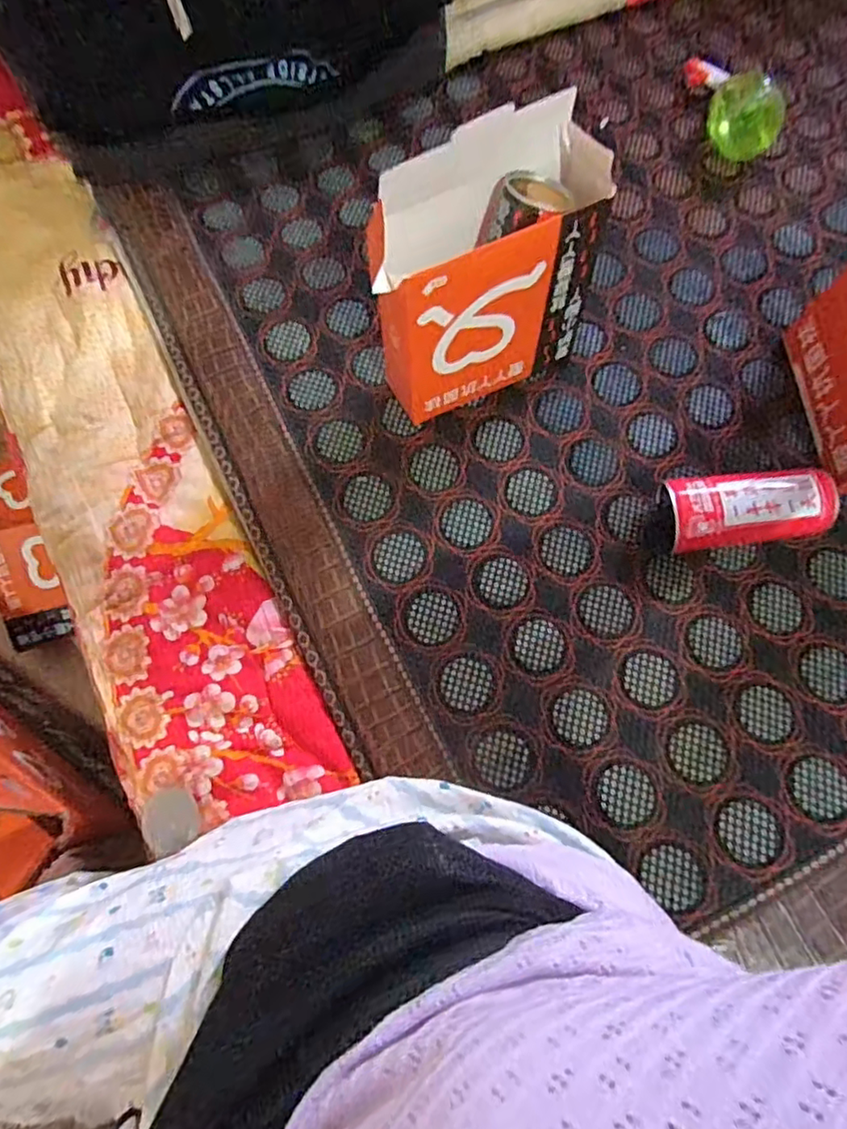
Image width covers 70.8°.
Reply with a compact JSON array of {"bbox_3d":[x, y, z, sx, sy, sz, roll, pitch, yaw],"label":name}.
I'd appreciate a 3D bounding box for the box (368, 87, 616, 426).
[{"bbox_3d":[0.054,-0.262,0.566,0.213,0.227,0.098,-27,74,-7],"label":"box"}]

